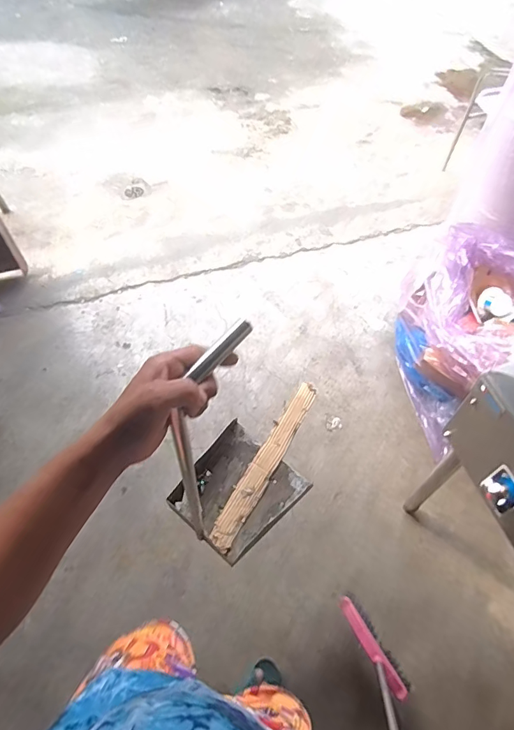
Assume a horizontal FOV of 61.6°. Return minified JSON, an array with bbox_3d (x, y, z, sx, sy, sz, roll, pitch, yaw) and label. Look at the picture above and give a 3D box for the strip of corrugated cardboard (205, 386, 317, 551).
[{"bbox_3d":[0.028,0.235,1.082,0.061,0.016,0.476,30,62,8],"label":"strip of corrugated cardboard"}]

